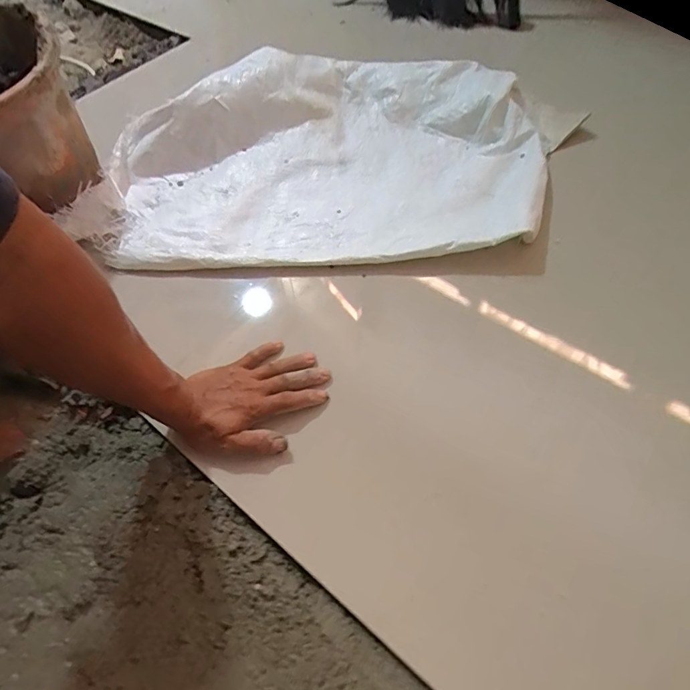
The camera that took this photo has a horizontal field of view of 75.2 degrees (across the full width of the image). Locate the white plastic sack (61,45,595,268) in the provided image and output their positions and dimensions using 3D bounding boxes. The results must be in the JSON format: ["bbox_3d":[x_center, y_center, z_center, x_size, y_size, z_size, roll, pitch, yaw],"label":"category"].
[{"bbox_3d":[-0.009,-0.289,0.661,0.664,0.078,0.408,0,59,3],"label":"white plastic sack"}]

